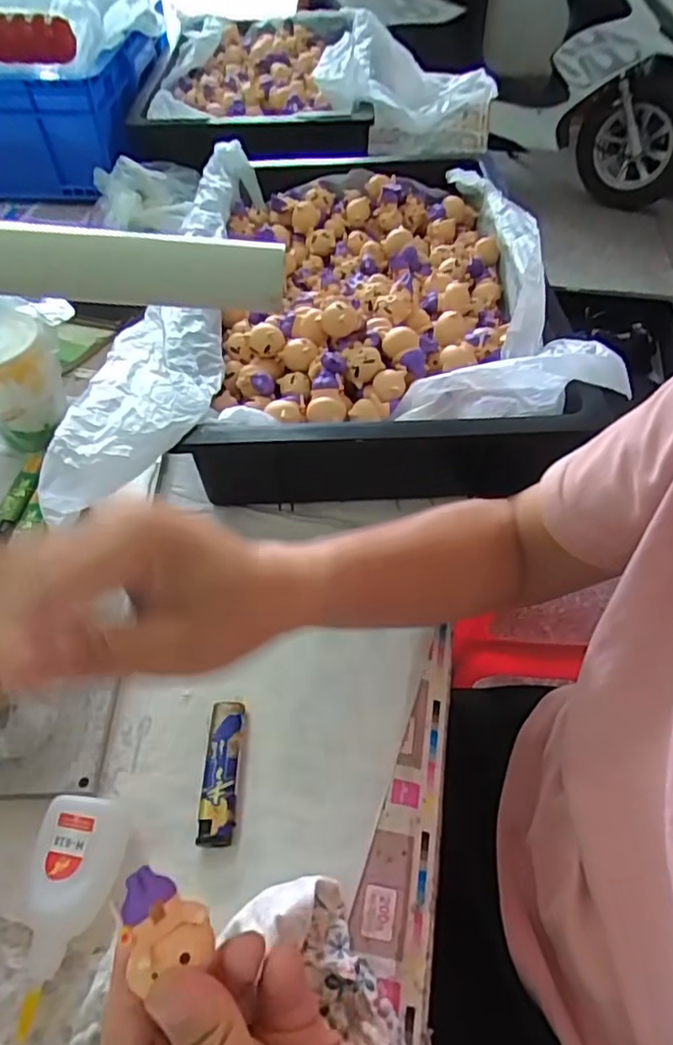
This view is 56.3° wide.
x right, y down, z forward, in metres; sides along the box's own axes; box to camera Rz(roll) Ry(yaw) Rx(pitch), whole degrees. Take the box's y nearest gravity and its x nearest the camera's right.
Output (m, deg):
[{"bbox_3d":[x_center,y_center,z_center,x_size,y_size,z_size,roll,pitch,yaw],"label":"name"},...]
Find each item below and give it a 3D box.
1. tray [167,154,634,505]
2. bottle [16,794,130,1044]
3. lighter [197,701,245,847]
[{"bbox_3d":[0.035,-0.207,0.590,0.293,0.127,0.438,-1,49,-4],"label":"tray"},{"bbox_3d":[-0.138,0.195,0.316,0.042,0.024,0.103,7,48,3],"label":"bottle"},{"bbox_3d":[-0.066,0.145,0.367,0.021,0.013,0.078,2,48,-2],"label":"lighter"}]

